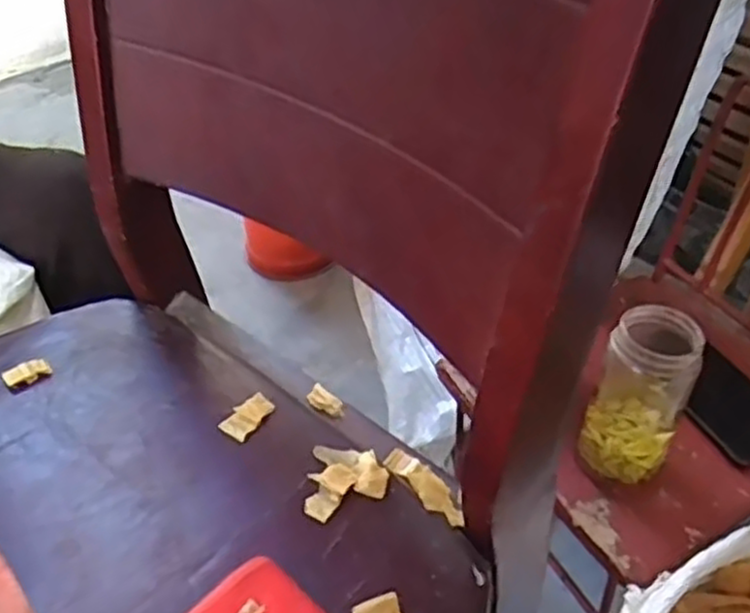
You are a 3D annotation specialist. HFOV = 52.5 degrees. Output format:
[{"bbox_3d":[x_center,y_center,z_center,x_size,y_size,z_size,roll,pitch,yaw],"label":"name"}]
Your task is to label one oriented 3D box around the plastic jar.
[{"bbox_3d":[0.208,0.077,0.605,0.066,0.154,0.061,0,42,0],"label":"plastic jar"}]

